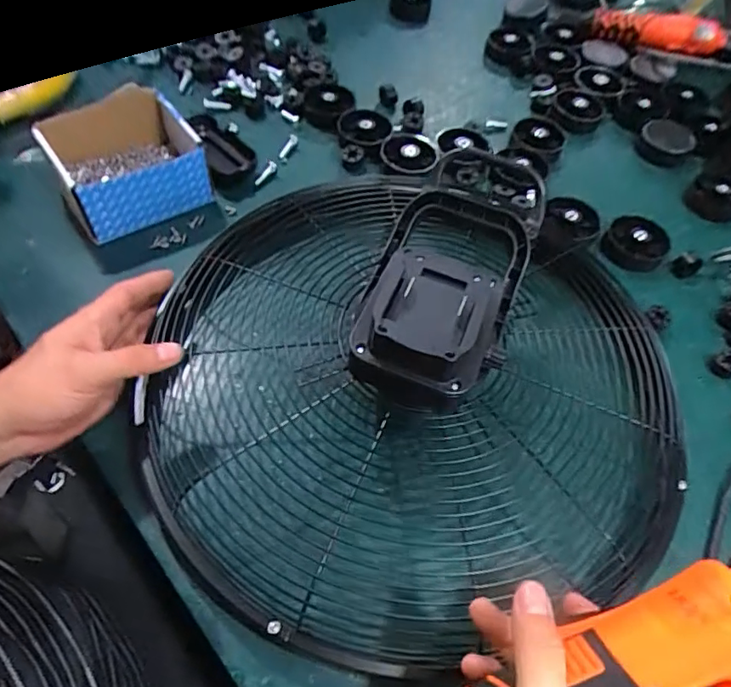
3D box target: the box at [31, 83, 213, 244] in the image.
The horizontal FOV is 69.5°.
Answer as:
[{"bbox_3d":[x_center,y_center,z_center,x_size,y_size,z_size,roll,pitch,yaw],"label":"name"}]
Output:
[{"bbox_3d":[-0.242,-0.185,0.551,0.136,0.069,0.112,-25,63,-17],"label":"box"}]

